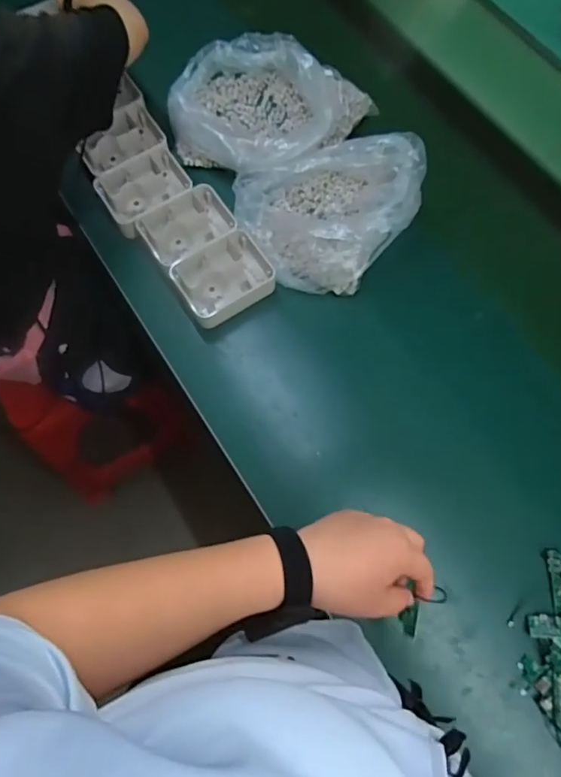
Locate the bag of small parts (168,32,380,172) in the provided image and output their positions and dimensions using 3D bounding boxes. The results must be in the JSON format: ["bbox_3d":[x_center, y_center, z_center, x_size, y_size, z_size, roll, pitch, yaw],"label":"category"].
[{"bbox_3d":[-0.012,-0.435,0.817,0.320,0.082,0.220,3,71,2],"label":"bag of small parts"}]

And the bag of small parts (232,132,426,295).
[{"bbox_3d":[0.065,-0.258,0.747,0.259,0.081,0.211,5,71,2],"label":"bag of small parts"}]

